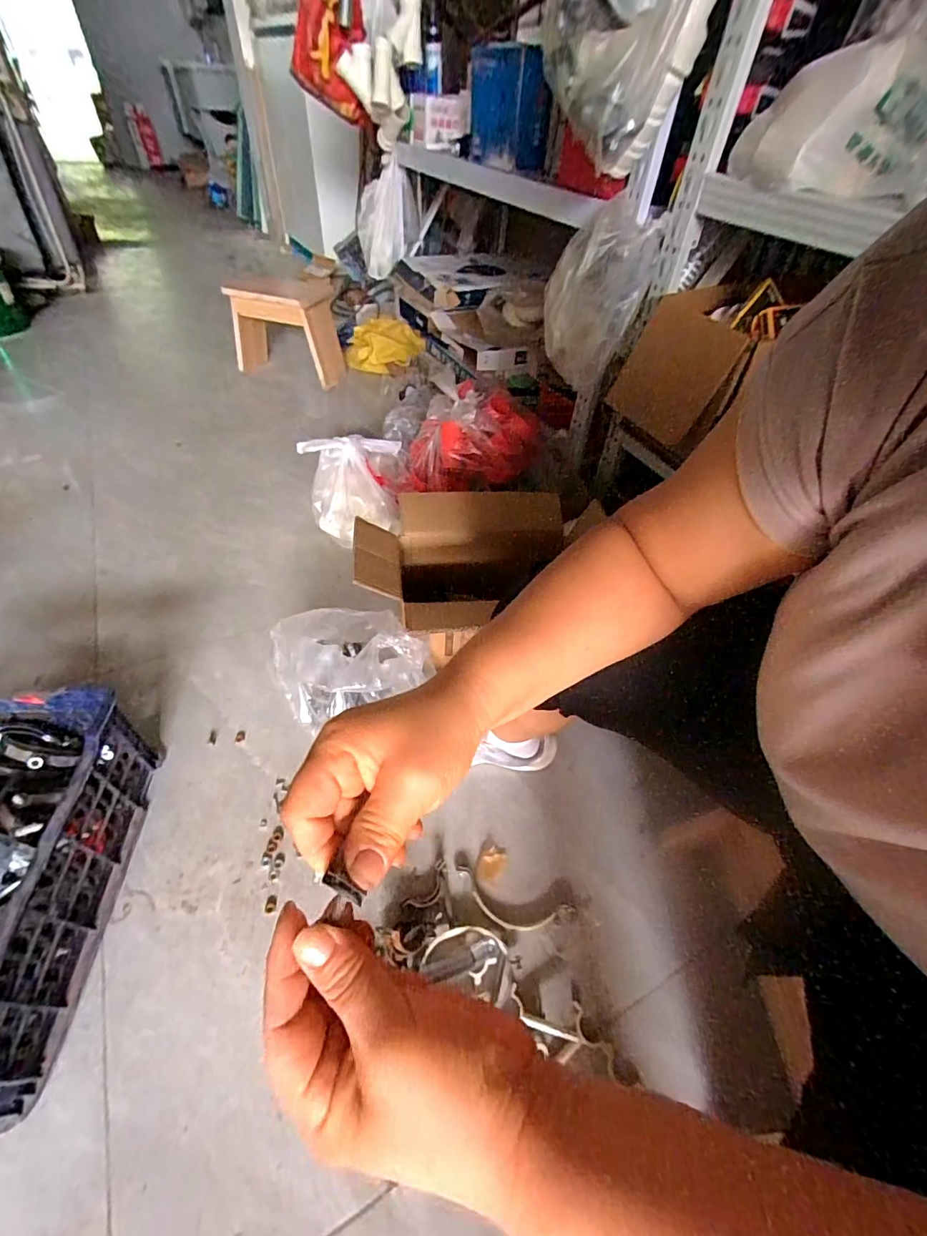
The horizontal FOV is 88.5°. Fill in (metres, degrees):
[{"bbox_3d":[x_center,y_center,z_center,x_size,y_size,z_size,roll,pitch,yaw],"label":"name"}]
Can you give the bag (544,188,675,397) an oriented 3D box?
[{"bbox_3d":[0.260,-0.622,0.936,0.191,0.256,0.128,10,47,5],"label":"bag"}]

